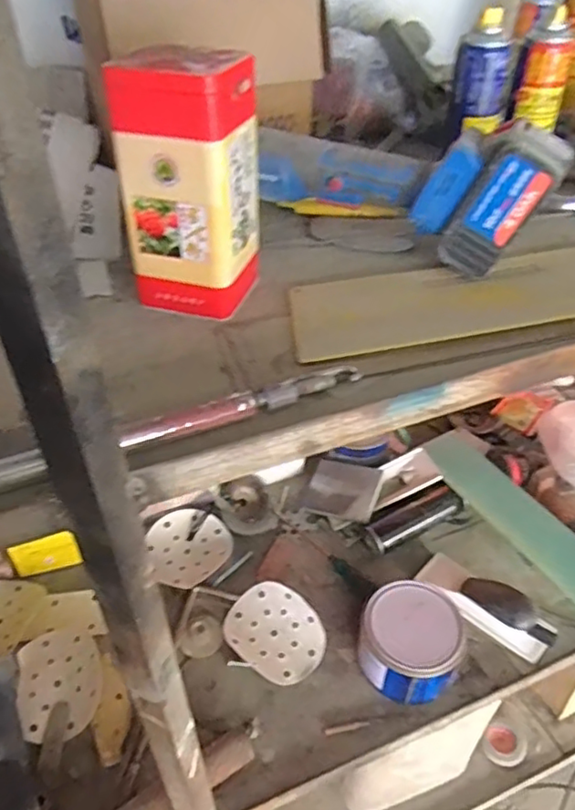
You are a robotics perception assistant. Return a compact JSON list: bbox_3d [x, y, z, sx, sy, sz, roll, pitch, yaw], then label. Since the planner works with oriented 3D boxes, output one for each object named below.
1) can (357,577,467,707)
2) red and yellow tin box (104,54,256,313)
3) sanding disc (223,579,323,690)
[{"bbox_3d":[0.168,0.315,0.816,0.126,0.093,0.135,0,41,0],"label":"can"},{"bbox_3d":[-0.074,-0.156,0.441,0.085,0.166,0.073,11,42,12],"label":"red and yellow tin box"},{"bbox_3d":[-0.016,0.323,0.869,0.143,0.014,0.114,31,64,26],"label":"sanding disc"}]

